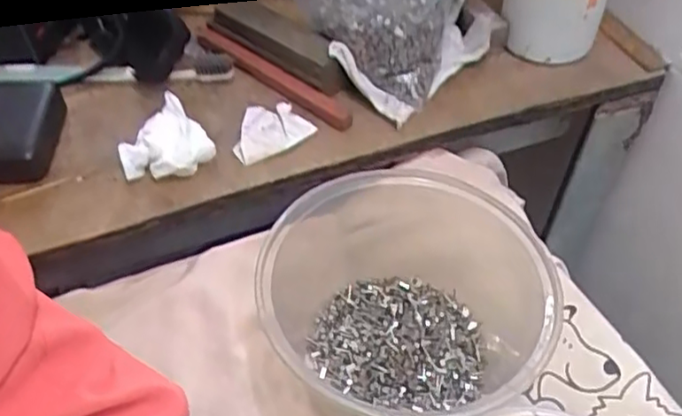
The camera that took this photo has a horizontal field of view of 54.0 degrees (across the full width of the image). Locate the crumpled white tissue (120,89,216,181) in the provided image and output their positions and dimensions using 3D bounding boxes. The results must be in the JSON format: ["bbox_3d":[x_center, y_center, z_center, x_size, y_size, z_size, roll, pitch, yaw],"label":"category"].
[{"bbox_3d":[-0.109,-0.039,0.408,0.043,0.025,0.050,36,59,26],"label":"crumpled white tissue"}]

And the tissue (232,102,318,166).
[{"bbox_3d":[-0.048,-0.049,0.433,0.041,0.014,0.048,37,59,26],"label":"tissue"}]

